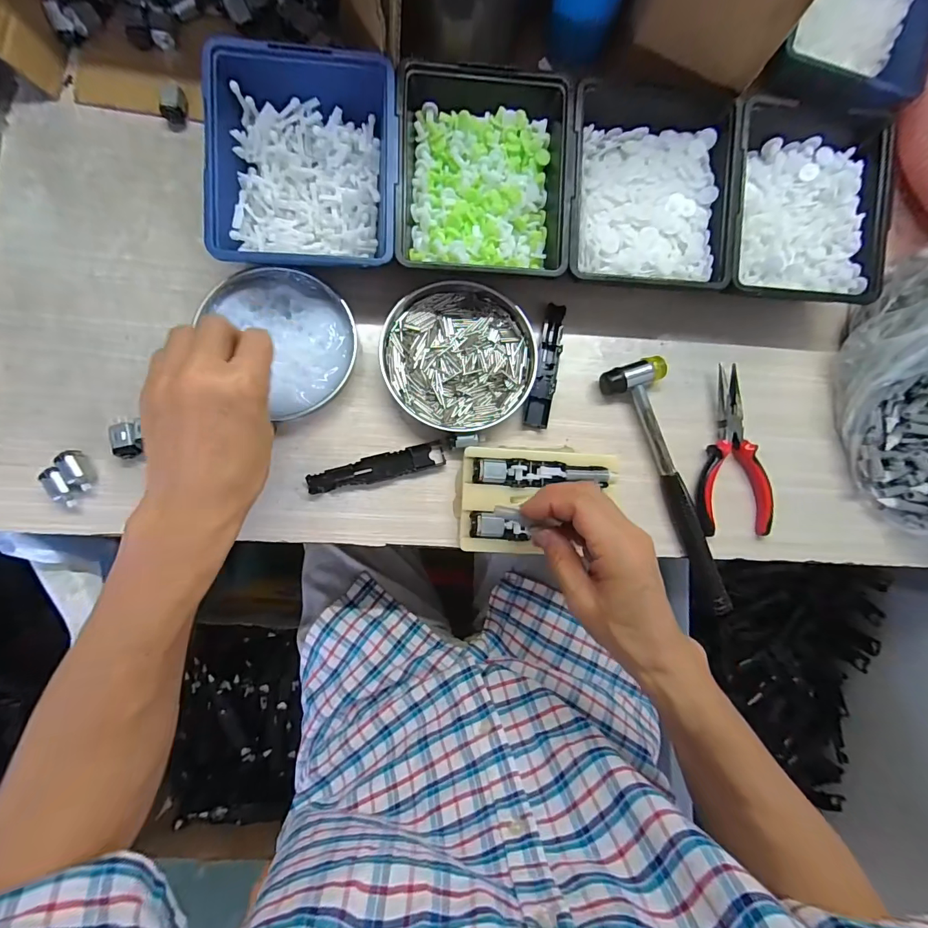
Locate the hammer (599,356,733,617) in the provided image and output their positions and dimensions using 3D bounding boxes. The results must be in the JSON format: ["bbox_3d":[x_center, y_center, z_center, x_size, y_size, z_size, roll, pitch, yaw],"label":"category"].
[{"bbox_3d":[0.188,0.021,0.394,0.056,0.023,0.237,-17,86,-7],"label":"hammer"}]

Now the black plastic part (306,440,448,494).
[{"bbox_3d":[-0.076,0.003,0.380,0.119,0.007,0.023,-15,86,-7],"label":"black plastic part"}]

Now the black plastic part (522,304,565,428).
[{"bbox_3d":[0.078,-0.092,0.403,0.021,0.009,0.117,11,83,-5],"label":"black plastic part"}]

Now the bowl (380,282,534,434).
[{"bbox_3d":[-0.005,-0.096,0.388,0.131,0.023,0.131,1,84,-6],"label":"bowl"}]

